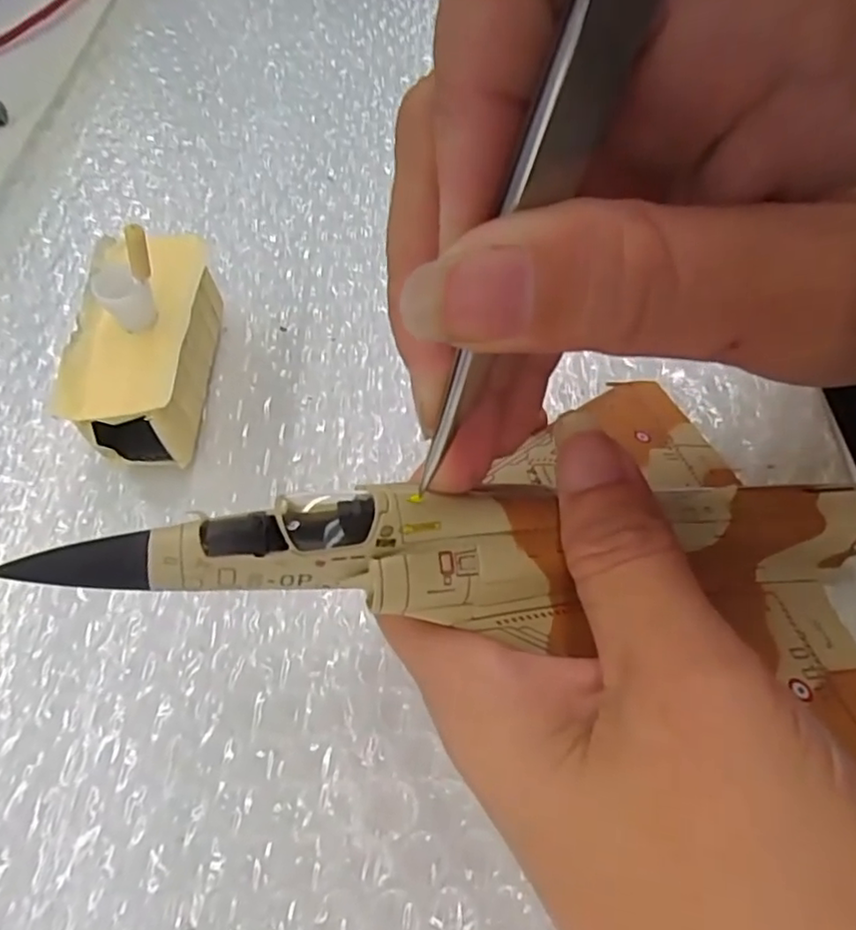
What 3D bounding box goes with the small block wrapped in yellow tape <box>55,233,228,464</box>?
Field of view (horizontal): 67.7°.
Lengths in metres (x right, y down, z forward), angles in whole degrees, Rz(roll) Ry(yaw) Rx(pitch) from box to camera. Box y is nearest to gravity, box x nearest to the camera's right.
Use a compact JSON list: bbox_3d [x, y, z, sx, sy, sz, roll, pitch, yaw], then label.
[{"bbox_3d":[-0.083,-0.036,0.189,0.031,0.037,0.072,-4,57,1],"label":"small block wrapped in yellow tape"}]

